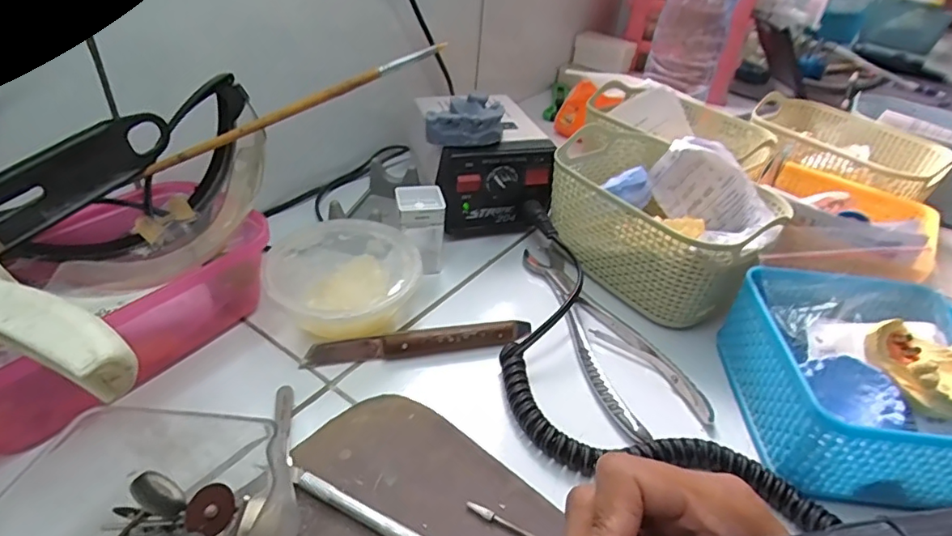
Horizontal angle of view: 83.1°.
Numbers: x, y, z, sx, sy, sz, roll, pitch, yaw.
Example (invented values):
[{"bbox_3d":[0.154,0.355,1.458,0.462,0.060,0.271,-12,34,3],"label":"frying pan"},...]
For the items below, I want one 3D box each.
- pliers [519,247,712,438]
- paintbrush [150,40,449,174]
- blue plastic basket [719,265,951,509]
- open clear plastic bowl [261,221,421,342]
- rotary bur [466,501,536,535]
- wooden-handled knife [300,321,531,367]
[{"bbox_3d":[0.083,0.042,0.384,0.062,0.010,0.186,-12,40,-22],"label":"pliers"},{"bbox_3d":[-0.110,-0.096,0.326,0.193,0.008,0.008,-23,41,0],"label":"paintbrush"},{"bbox_3d":[0.234,0.068,0.320,0.132,0.061,0.133,6,37,0],"label":"blue plastic basket"},{"bbox_3d":[-0.091,0.012,0.374,0.100,0.041,0.121,-12,40,-21],"label":"open clear plastic bowl"},{"bbox_3d":[0.016,0.126,0.267,0.044,0.004,0.005,20,39,18],"label":"rotary bur"},{"bbox_3d":[-0.036,0.049,0.356,0.148,0.014,0.014,-3,38,-11],"label":"wooden-handled knife"}]

